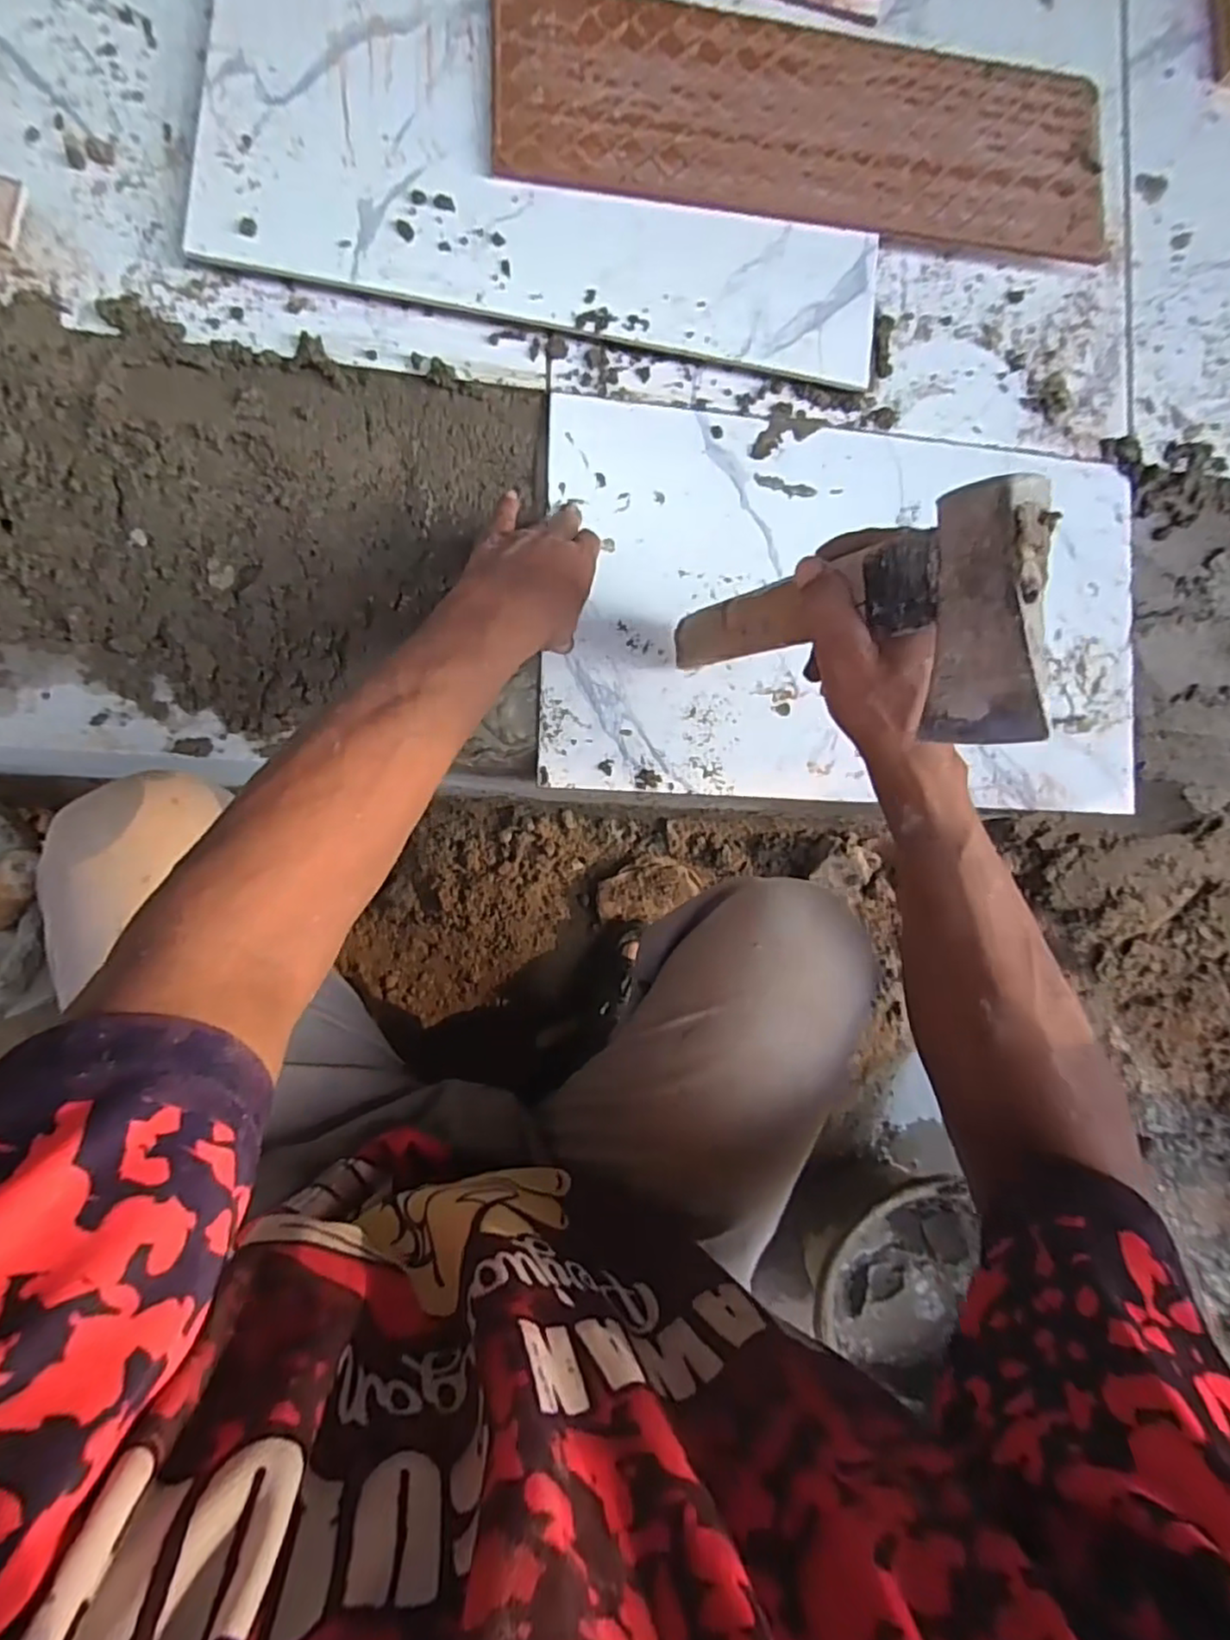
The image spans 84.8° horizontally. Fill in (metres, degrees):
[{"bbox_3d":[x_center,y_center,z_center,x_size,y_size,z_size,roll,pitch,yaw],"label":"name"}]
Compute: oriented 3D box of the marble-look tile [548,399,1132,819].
[{"bbox_3d":[0.193,-0.165,0.537,0.487,0.013,0.297,2,87,-8],"label":"marble-look tile"}]

